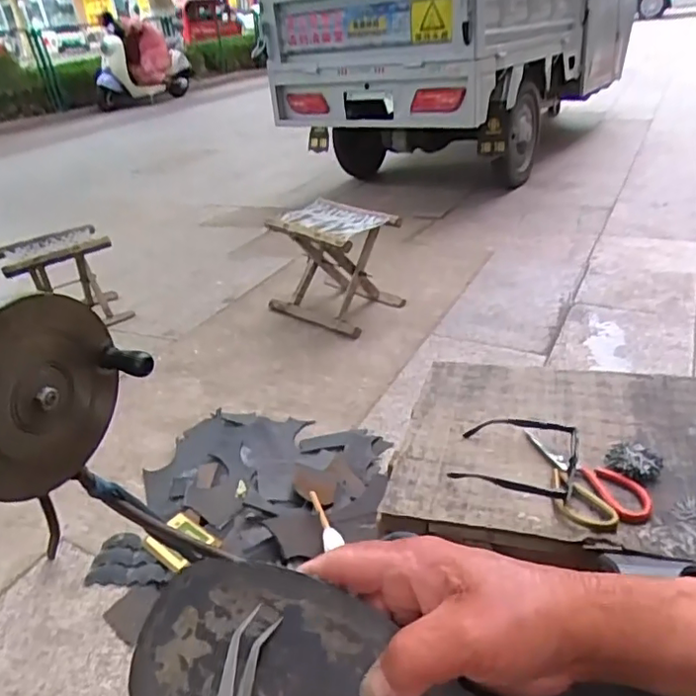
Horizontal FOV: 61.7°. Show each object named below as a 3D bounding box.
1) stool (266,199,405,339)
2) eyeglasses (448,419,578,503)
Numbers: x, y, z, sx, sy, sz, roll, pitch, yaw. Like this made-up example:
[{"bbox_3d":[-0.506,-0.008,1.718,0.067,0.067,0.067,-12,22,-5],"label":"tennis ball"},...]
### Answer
[{"bbox_3d":[-0.044,-0.224,1.569,0.308,0.268,0.230,19,39,36],"label":"stool"},{"bbox_3d":[0.211,0.128,0.732,0.147,0.036,0.167,11,34,26],"label":"eyeglasses"}]

